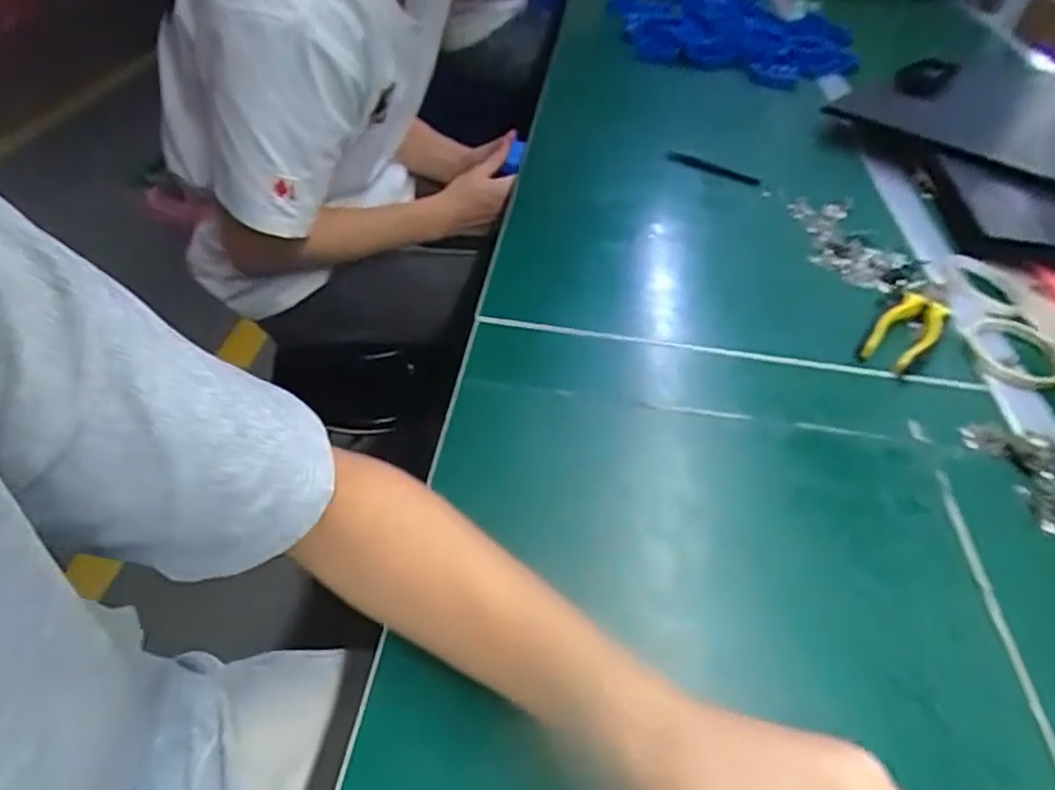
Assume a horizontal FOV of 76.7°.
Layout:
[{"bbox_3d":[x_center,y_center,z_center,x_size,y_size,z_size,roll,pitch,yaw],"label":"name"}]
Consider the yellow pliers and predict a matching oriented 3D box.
[{"bbox_3d":[0.348,-0.063,0.606,0.043,0.023,0.141,34,51,26],"label":"yellow pliers"}]

